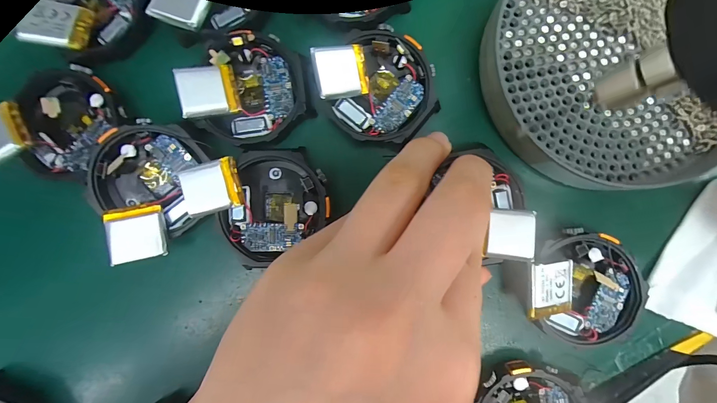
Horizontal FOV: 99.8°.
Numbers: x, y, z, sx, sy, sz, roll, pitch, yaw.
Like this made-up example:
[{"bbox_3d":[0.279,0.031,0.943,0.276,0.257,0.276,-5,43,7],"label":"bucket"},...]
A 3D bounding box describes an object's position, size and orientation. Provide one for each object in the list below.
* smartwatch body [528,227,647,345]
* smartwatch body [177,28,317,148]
[{"bbox_3d":[0.097,0.039,0.128,0.048,0.013,0.050,0,88,1],"label":"smartwatch body"},{"bbox_3d":[-0.048,-0.048,0.131,0.051,0.018,0.044,-9,88,0],"label":"smartwatch body"}]

